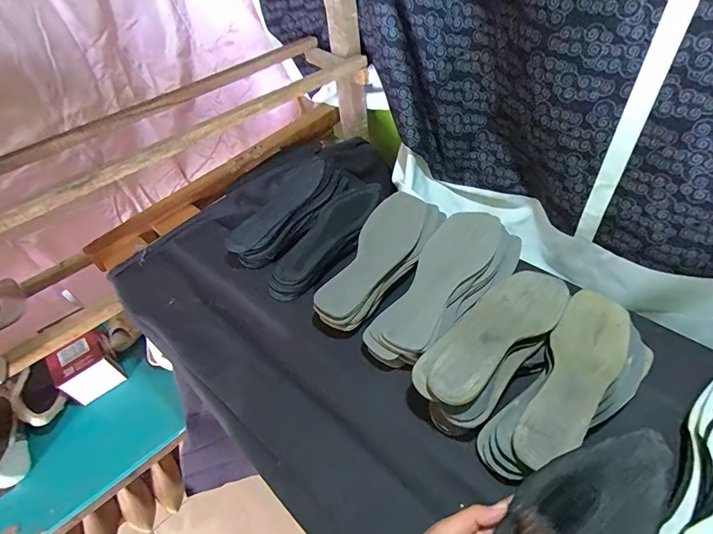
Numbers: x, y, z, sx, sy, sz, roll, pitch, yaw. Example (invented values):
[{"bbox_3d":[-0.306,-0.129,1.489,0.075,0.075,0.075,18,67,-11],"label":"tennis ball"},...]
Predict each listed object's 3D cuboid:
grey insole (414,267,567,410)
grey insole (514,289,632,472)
[{"bbox_3d":[0.166,0.072,0.467,0.234,0.018,0.082,-29,45,-28],"label":"grey insole"},{"bbox_3d":[0.245,0.118,0.434,0.074,0.013,0.241,28,56,28],"label":"grey insole"}]

